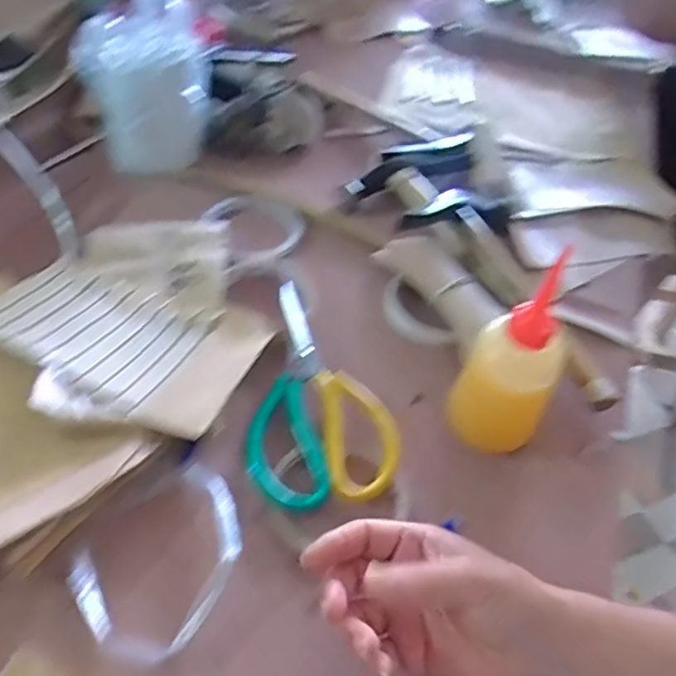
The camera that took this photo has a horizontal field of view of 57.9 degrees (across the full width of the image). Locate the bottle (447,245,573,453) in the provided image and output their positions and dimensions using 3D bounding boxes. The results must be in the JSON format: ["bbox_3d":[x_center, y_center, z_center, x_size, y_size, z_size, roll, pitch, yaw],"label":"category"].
[{"bbox_3d":[0.120,0.020,0.410,0.059,0.143,0.052,36,55,23],"label":"bottle"}]

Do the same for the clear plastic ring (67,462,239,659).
[{"bbox_3d":[-0.104,0.132,0.372,0.090,0.015,0.111,32,54,20],"label":"clear plastic ring"}]

